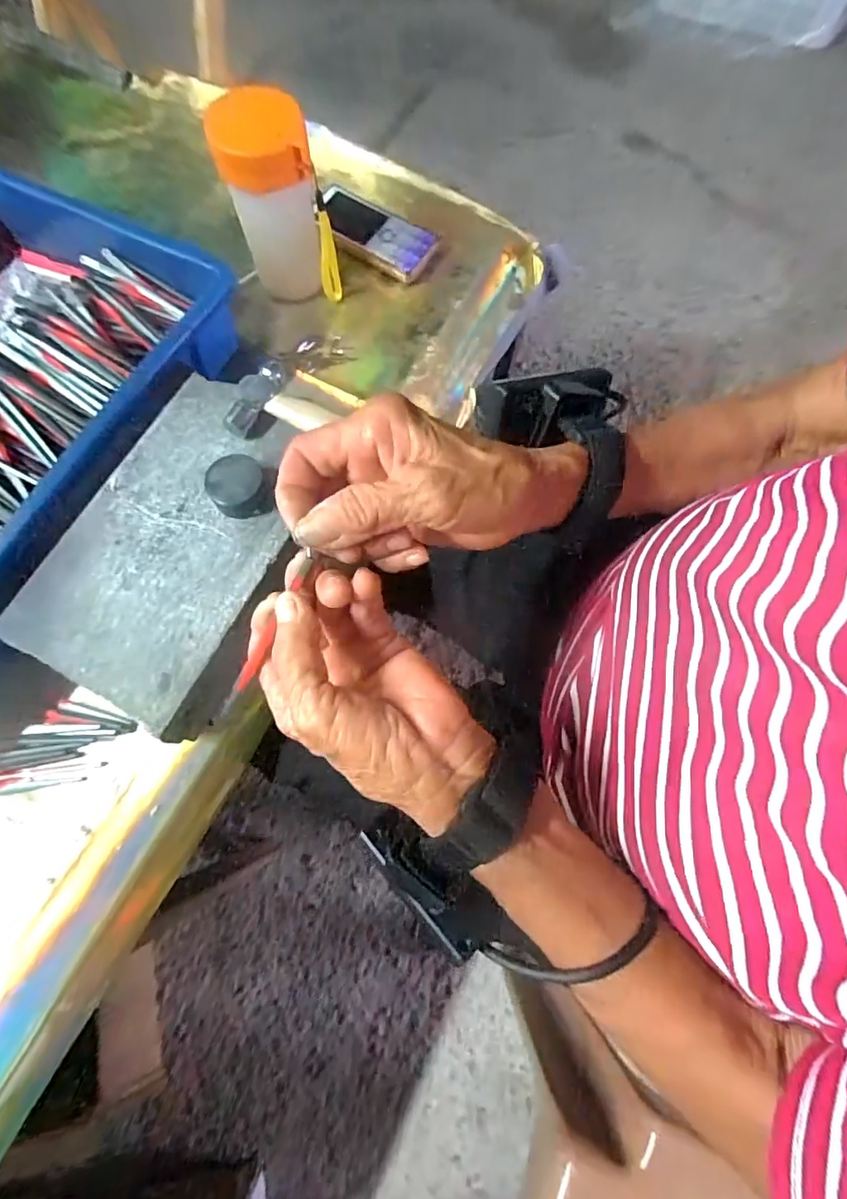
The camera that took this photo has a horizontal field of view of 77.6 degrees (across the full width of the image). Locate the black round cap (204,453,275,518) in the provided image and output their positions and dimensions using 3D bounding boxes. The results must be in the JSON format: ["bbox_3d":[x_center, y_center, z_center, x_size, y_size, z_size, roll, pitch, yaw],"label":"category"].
[{"bbox_3d":[-0.124,-0.076,0.356,0.042,0.020,0.037,9,73,2],"label":"black round cap"}]

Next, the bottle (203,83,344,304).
[{"bbox_3d":[-0.116,-0.315,0.426,0.070,0.132,0.058,-16,73,-6],"label":"bottle"}]

